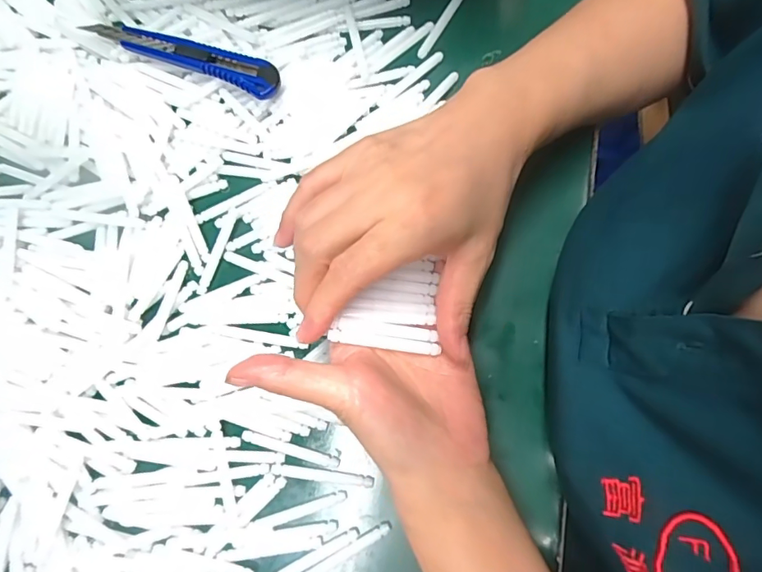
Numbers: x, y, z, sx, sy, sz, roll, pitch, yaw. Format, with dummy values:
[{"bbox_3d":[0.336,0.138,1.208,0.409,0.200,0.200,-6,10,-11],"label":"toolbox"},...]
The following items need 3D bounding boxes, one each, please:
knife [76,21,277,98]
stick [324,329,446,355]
[{"bbox_3d":[-0.126,-0.150,0.323,0.127,0.017,0.023,20,79,5],"label":"knife"},{"bbox_3d":[0.001,0.027,0.246,0.055,0.004,0.005,10,77,-15],"label":"stick"}]

